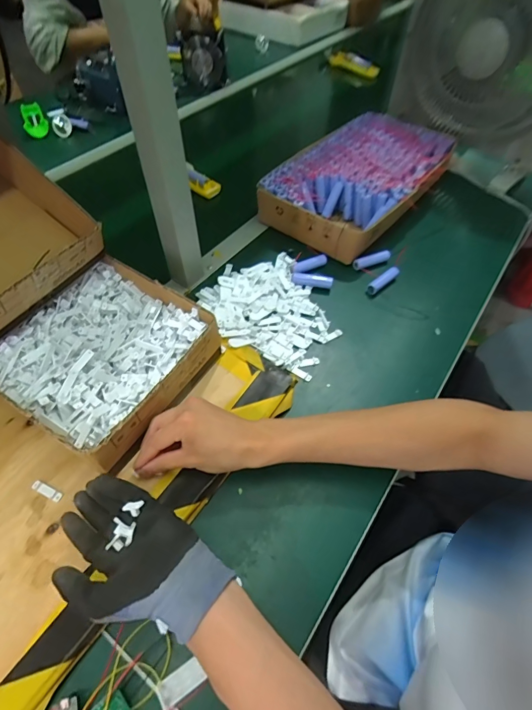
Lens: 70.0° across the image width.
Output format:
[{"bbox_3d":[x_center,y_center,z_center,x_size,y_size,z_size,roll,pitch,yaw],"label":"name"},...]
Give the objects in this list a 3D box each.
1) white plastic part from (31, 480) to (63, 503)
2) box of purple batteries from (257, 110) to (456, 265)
[{"bbox_3d":[-0.238,0.148,0.414,0.036,0.004,0.010,22,57,13],"label":"white plastic part"},{"bbox_3d":[0.194,-0.355,0.752,0.242,0.074,0.425,32,59,19],"label":"box of purple batteries"}]

